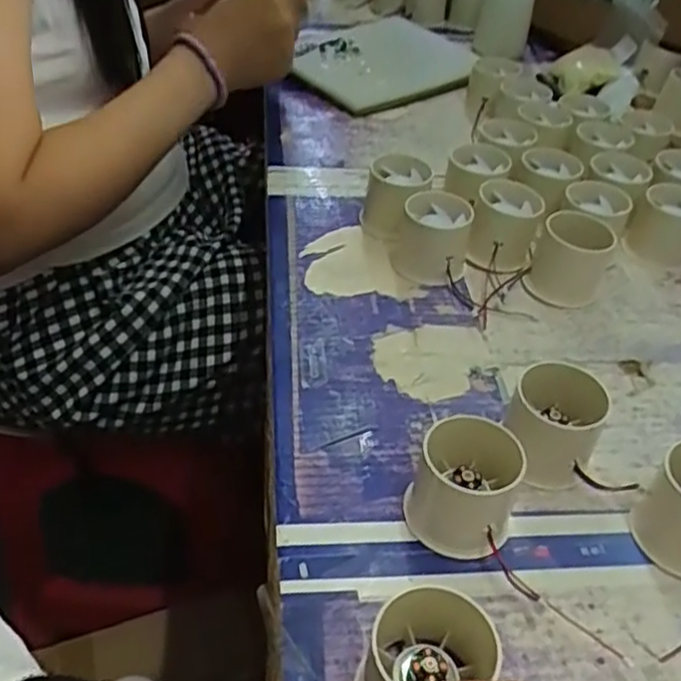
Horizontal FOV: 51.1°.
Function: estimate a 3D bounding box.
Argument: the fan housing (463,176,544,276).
[{"bbox_3d":[0.126,-0.088,0.555,0.054,0.047,0.067,14,43,11],"label":"fan housing"}]

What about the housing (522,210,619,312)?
[{"bbox_3d":[0.167,-0.060,0.519,0.050,0.055,0.048,20,44,18],"label":"housing"}]

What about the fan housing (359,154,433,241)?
[{"bbox_3d":[0.044,-0.115,0.574,0.049,0.053,0.053,14,43,11],"label":"fan housing"}]

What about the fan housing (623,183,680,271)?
[{"bbox_3d":[0.261,-0.090,0.567,0.054,0.048,0.053,24,46,21],"label":"fan housing"}]

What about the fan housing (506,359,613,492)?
[{"bbox_3d":[0.119,0.047,0.395,0.050,0.048,0.051,20,44,18],"label":"fan housing"}]

